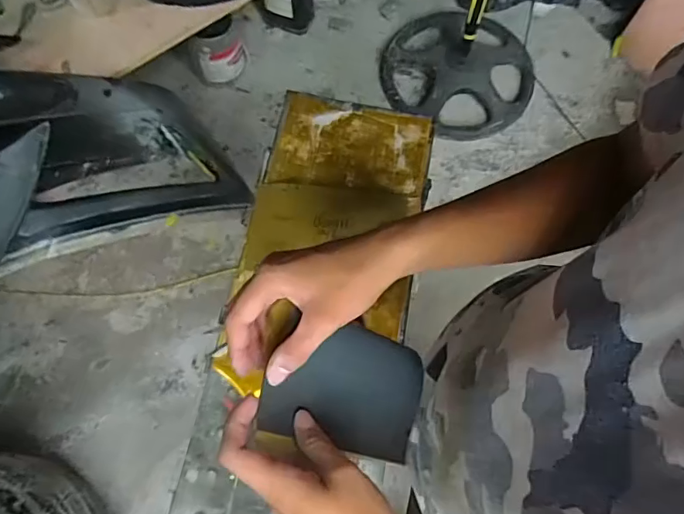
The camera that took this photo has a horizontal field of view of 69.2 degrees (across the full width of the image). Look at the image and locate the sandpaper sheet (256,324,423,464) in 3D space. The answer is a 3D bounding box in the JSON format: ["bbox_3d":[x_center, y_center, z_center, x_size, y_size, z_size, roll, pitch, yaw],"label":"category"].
[{"bbox_3d":[0.011,0.102,0.395,0.112,0.016,0.097,27,69,-13],"label":"sandpaper sheet"}]

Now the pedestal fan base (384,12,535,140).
[{"bbox_3d":[0.375,-0.605,1.607,0.472,0.064,0.453,0,71,1],"label":"pedestal fan base"}]

